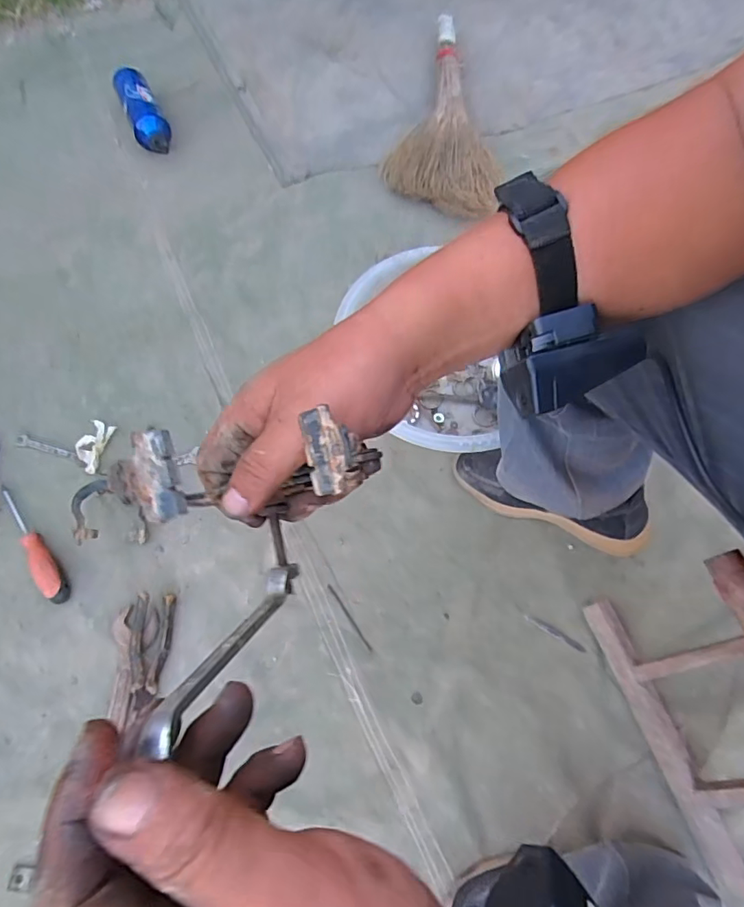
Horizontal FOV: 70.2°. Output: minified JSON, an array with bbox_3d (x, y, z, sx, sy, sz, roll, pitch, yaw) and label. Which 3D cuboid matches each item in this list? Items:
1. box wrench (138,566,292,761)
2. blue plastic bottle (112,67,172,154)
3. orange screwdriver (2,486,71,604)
[{"bbox_3d":[-0.056,0.076,0.214,0.014,0.113,0.011,21,106,7],"label":"box wrench"},{"bbox_3d":[-0.480,-0.717,1.110,0.073,0.070,0.235,-23,68,-16],"label":"blue plastic bottle"},{"bbox_3d":[-0.469,0.120,0.723,0.028,0.030,0.204,-36,71,-19],"label":"orange screwdriver"}]

